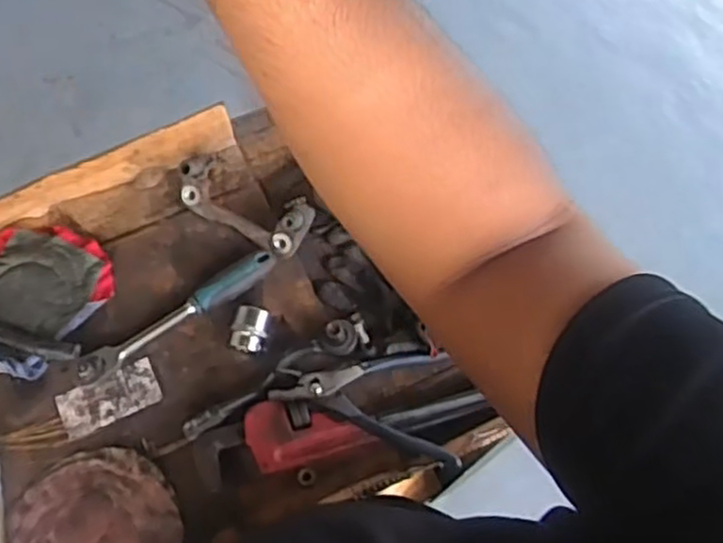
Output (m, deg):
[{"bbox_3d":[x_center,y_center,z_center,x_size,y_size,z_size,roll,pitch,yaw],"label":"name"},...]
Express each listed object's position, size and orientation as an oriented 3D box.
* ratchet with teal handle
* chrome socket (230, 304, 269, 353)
[{"bbox_3d":[-0.192,0.046,0.767,0.227,0.028,0.027,-31,71,-16],"label":"ratchet with teal handle"},{"bbox_3d":[-0.117,0.063,0.763,0.037,0.033,0.045,7,65,0],"label":"chrome socket"}]

